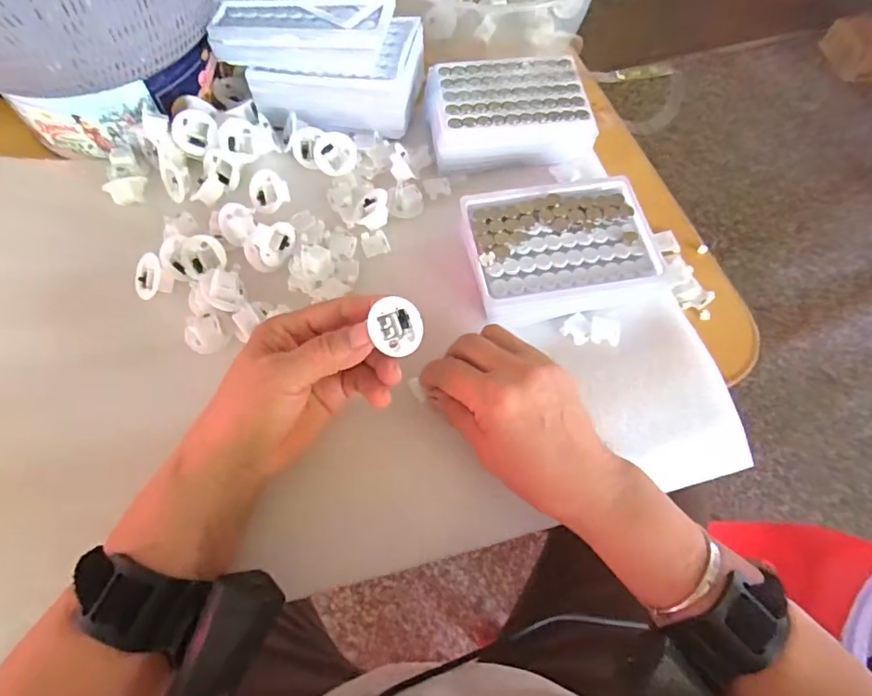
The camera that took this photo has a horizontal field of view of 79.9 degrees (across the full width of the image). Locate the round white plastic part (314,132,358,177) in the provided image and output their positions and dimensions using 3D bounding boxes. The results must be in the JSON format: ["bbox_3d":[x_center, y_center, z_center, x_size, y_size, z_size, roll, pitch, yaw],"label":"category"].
[{"bbox_3d":[-0.081,-0.156,0.421,0.033,0.032,0.005,-13,23,-9],"label":"round white plastic part"}]

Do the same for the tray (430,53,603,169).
[{"bbox_3d":[0.061,-0.199,0.441,0.128,0.032,0.092,-4,65,-2],"label":"tray"}]

